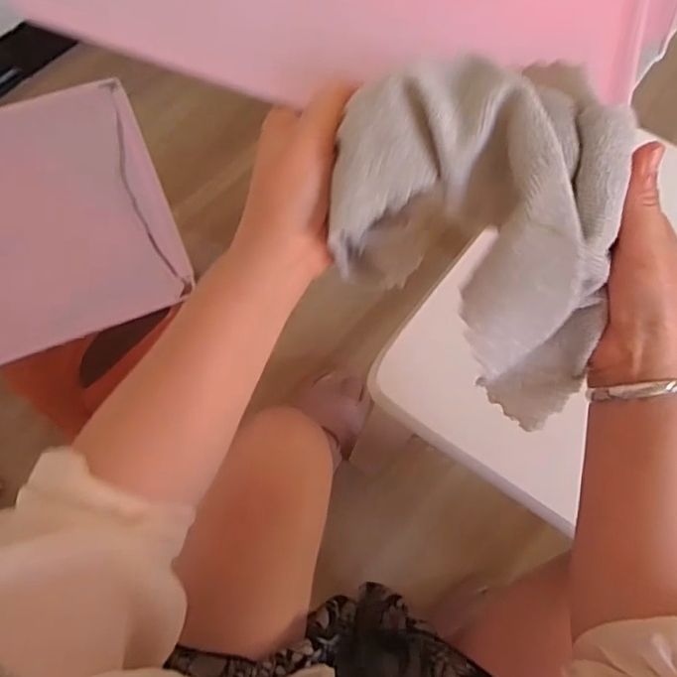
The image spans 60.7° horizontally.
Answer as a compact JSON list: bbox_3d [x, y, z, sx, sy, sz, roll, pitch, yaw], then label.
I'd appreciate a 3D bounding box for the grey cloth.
[{"bbox_3d":[0.066,-0.038,0.289,0.124,0.119,0.141,-12,71,-7],"label":"grey cloth"}]

